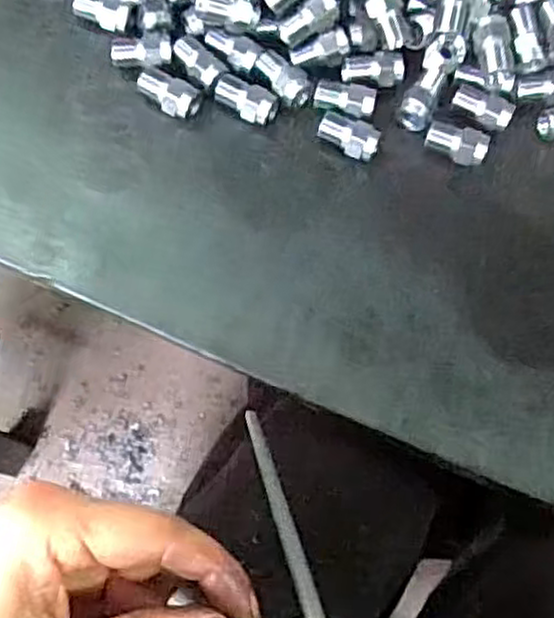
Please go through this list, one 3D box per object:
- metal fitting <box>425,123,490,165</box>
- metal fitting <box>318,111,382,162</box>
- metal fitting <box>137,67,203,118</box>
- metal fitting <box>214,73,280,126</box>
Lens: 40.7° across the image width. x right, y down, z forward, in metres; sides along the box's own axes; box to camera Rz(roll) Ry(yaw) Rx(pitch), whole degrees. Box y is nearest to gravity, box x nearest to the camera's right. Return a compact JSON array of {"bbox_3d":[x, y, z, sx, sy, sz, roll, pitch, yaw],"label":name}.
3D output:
[{"bbox_3d":[0.084,-0.077,0.353,0.028,0.015,0.015,17,73,3],"label":"metal fitting"},{"bbox_3d":[0.034,-0.081,0.355,0.029,0.016,0.016,31,74,7],"label":"metal fitting"},{"bbox_3d":[-0.053,-0.102,0.358,0.030,0.014,0.018,27,73,6],"label":"metal fitting"},{"bbox_3d":[-0.015,-0.099,0.357,0.031,0.015,0.017,28,74,6],"label":"metal fitting"}]

